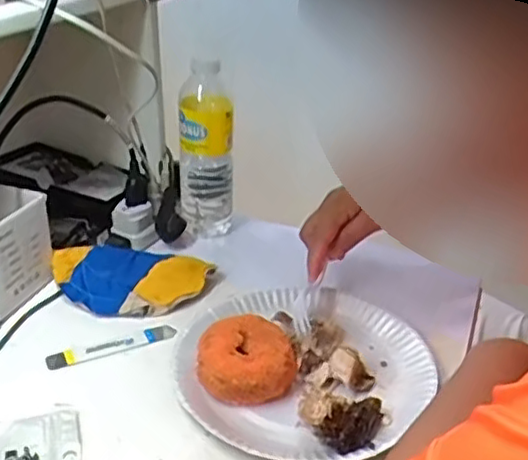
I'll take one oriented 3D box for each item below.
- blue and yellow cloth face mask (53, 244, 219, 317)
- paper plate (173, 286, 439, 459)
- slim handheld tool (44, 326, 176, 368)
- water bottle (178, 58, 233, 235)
[{"bbox_3d":[-0.138,0.047,0.658,0.151,0.023,0.091,8,30,9],"label":"blue and yellow cloth face mask"},{"bbox_3d":[0.031,0.105,0.554,0.200,0.029,0.205,2,29,-1],"label":"paper plate"},{"bbox_3d":[-0.136,0.105,0.589,0.114,0.013,0.019,-11,32,-24],"label":"slim handheld tool"},{"bbox_3d":[-0.066,-0.085,0.747,0.060,0.191,0.052,2,29,0],"label":"water bottle"}]

